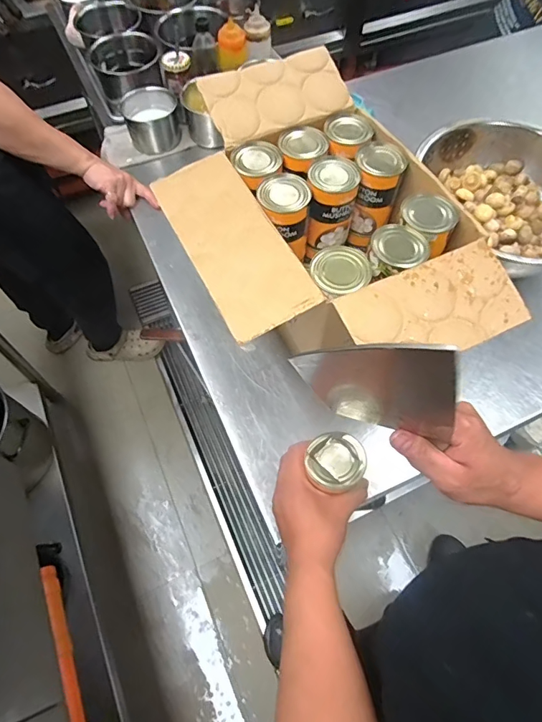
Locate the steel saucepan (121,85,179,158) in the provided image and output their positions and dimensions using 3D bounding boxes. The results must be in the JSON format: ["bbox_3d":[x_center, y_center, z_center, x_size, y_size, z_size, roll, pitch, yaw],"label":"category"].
[{"bbox_3d":[-0.249,-0.504,0.941,0.112,0.079,0.102,-14,63,-7],"label":"steel saucepan"}]

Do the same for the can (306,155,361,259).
[{"bbox_3d":[0.086,-0.223,0.651,0.070,0.116,0.080,14,63,7],"label":"can"}]

